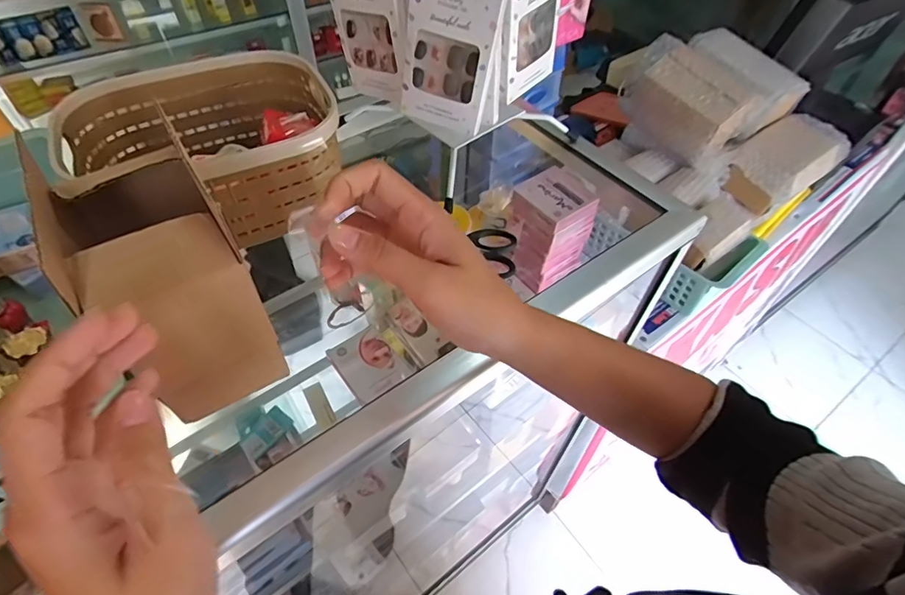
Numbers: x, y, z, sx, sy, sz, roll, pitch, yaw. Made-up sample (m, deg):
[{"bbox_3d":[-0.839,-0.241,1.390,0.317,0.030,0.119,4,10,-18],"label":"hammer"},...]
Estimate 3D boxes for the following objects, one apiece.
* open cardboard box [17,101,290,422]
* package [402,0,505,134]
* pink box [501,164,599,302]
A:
[{"bbox_3d":[-0.191,-0.016,0.327,0.077,0.136,0.142,-28,57,-22],"label":"open cardboard box"},{"bbox_3d":[-0.001,-0.199,0.369,0.072,0.146,0.018,18,46,9],"label":"package"},{"bbox_3d":[0.124,-0.084,0.635,0.088,0.140,0.090,-32,58,-25],"label":"pink box"}]

